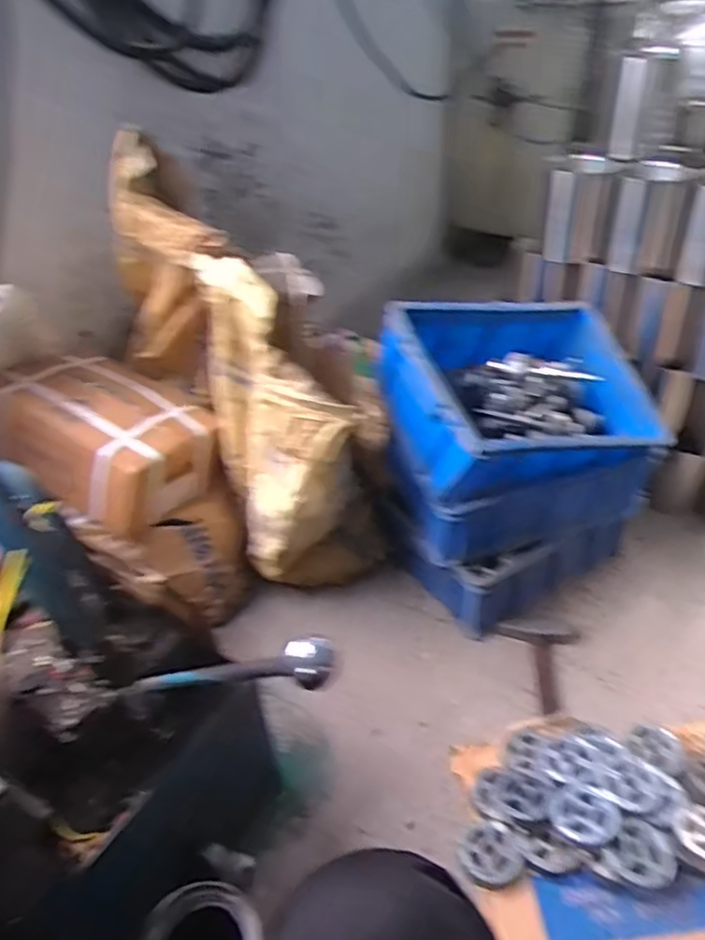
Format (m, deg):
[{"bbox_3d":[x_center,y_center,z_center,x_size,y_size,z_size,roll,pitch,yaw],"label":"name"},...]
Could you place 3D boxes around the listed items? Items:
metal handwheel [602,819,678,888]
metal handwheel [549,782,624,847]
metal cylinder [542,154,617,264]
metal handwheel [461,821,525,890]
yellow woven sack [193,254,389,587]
[{"bbox_3d":[0.363,0.479,0.859,0.071,0.017,0.073,-3,37,2],"label":"metal handwheel"},{"bbox_3d":[0.296,0.445,0.886,0.083,0.019,0.076,-3,37,2],"label":"metal handwheel"},{"bbox_3d":[0.424,-0.495,1.320,0.120,0.172,0.092,6,38,14],"label":"metal cylinder"},{"bbox_3d":[0.181,0.504,0.905,0.082,0.024,0.073,-20,39,-20],"label":"metal handwheel"},{"bbox_3d":[-0.078,-0.009,1.125,0.254,0.567,0.296,-9,37,-6],"label":"yellow woven sack"}]

